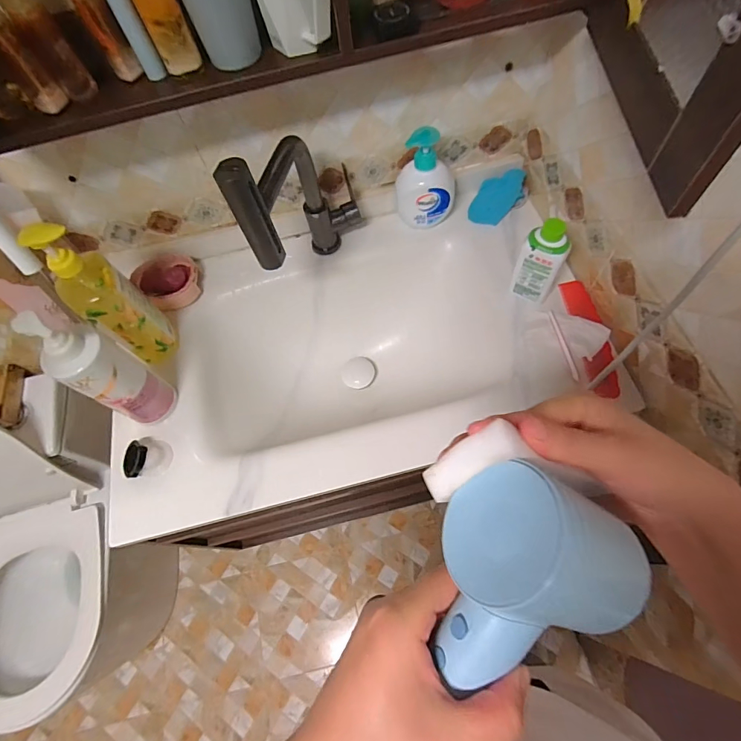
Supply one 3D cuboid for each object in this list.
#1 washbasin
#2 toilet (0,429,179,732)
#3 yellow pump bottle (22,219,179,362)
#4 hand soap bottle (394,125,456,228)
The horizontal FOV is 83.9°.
[{"bbox_3d":[-0.052,-0.023,0.746,0.755,0.186,0.475,-17,65,-2],"label":"washbasin"},{"bbox_3d":[-0.809,0.509,1.030,0.356,0.687,0.578,-16,65,-2],"label":"toilet"},{"bbox_3d":[-0.367,-0.098,0.587,0.060,0.269,0.082,38,74,19],"label":"yellow pump bottle"},{"bbox_3d":[0.094,-0.324,0.692,0.102,0.156,0.066,10,67,9],"label":"hand soap bottle"}]

